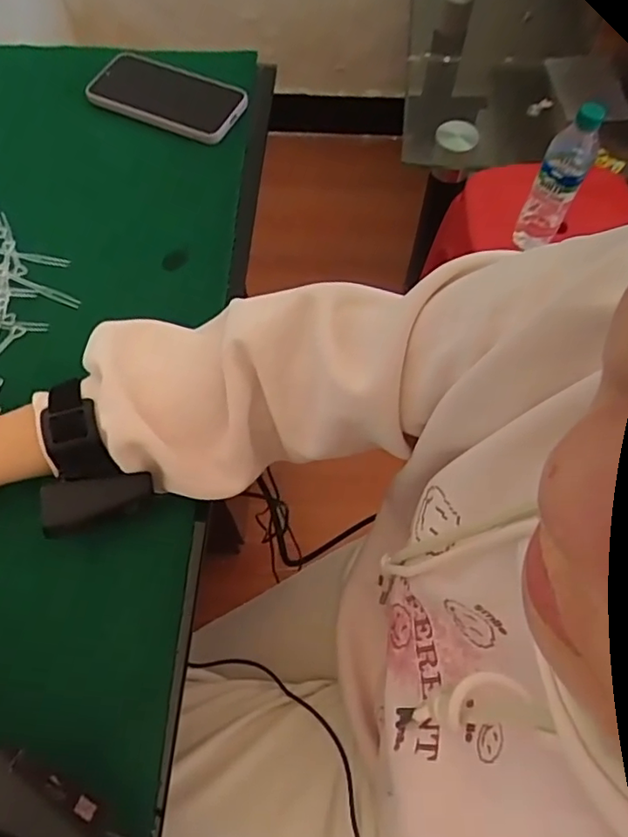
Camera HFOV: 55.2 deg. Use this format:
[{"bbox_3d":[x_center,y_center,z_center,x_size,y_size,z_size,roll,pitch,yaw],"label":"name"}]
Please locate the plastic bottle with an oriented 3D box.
[{"bbox_3d":[0.343,-0.333,0.843,0.061,0.223,0.060,23,65,12],"label":"plastic bottle"}]

